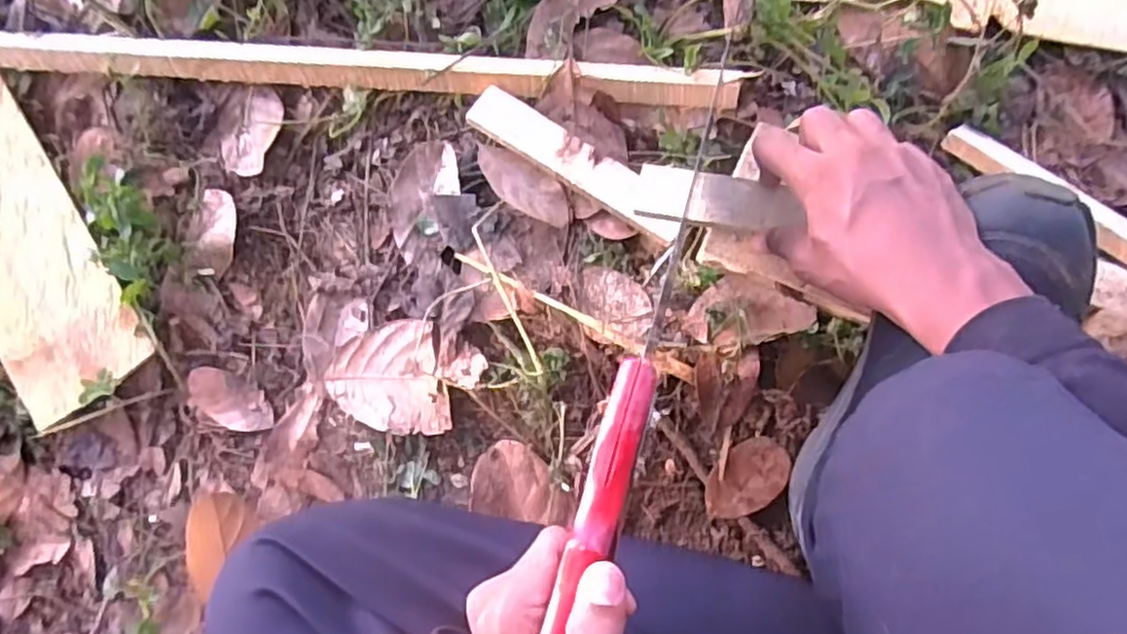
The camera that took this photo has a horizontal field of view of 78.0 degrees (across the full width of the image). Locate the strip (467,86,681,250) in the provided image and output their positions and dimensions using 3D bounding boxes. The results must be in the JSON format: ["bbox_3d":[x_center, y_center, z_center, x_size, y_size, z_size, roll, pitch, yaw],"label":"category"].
[{"bbox_3d":[0.010,-0.112,0.510,0.175,0.007,0.035,33,88,13],"label":"strip"}]

